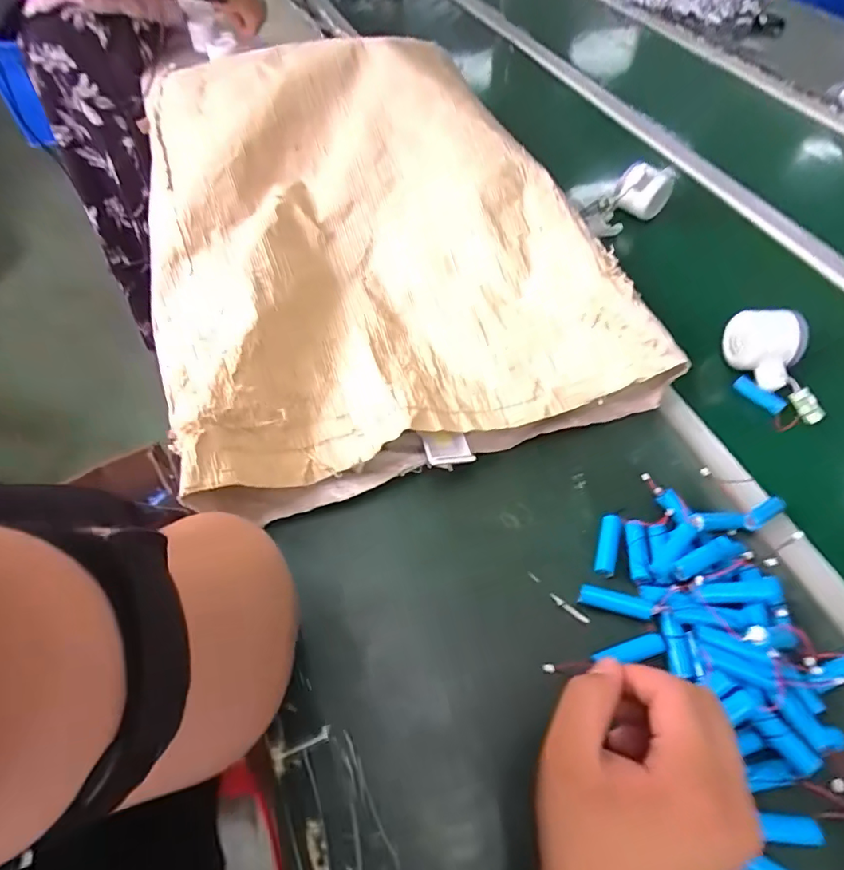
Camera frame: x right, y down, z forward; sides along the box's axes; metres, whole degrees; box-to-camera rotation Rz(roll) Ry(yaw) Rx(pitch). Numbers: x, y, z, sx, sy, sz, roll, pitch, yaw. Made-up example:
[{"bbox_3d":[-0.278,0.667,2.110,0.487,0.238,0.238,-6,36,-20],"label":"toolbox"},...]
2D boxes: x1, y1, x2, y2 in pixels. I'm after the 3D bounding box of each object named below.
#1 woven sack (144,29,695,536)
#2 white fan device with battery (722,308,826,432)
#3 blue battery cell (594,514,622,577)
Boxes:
[{"bbox_3d":[-0.063,-0.219,0.556,0.417,0.167,0.557,-16,54,-10],"label":"woven sack"},{"bbox_3d":[0.340,-0.068,0.503,0.067,0.060,0.108,7,54,7],"label":"white fan device with battery"},{"bbox_3d":[0.150,0.090,0.418,0.016,0.014,0.053,16,55,13],"label":"blue battery cell"}]

